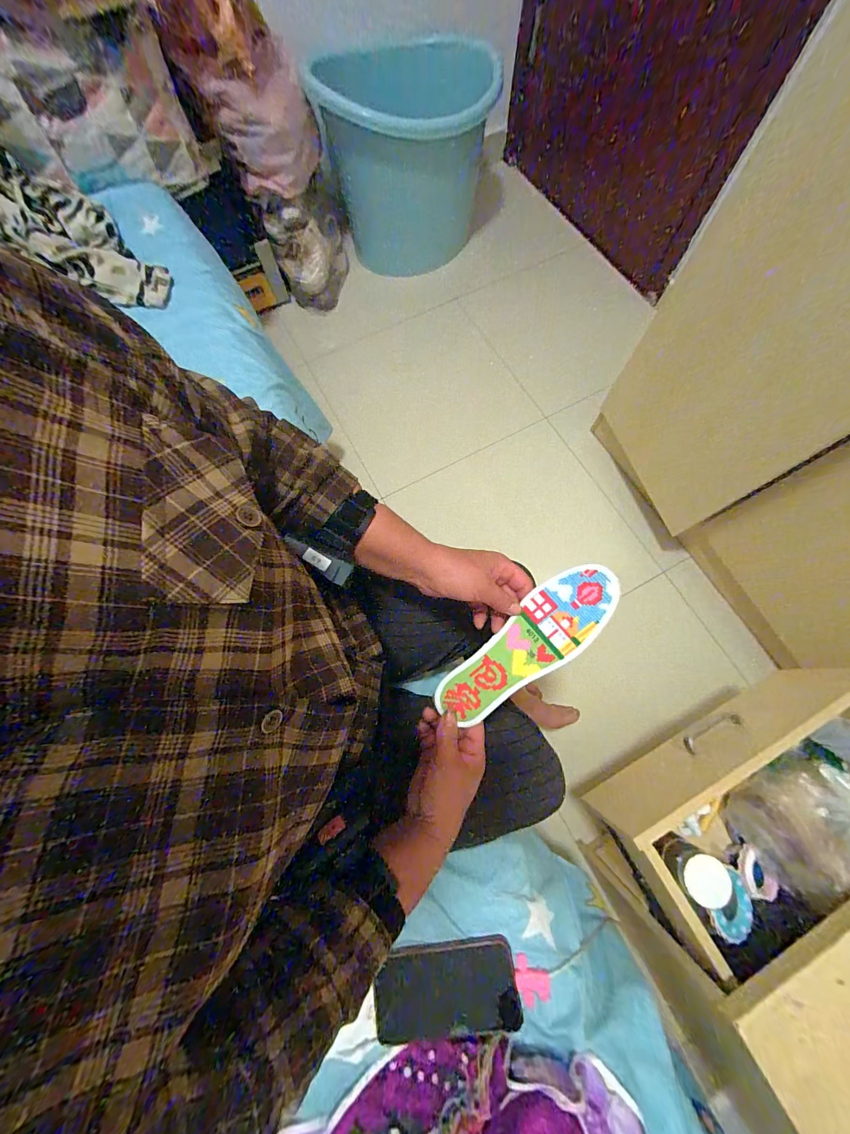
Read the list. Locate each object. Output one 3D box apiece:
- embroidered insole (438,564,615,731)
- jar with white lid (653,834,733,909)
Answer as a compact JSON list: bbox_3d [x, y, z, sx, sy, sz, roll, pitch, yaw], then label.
[{"bbox_3d":[0.098,0.078,0.364,0.205,0.007,0.061,-43,76,9],"label":"embroidered insole"},{"bbox_3d":[0.355,0.404,0.494,0.054,0.068,0.054,0,73,2],"label":"jar with white lid"}]

